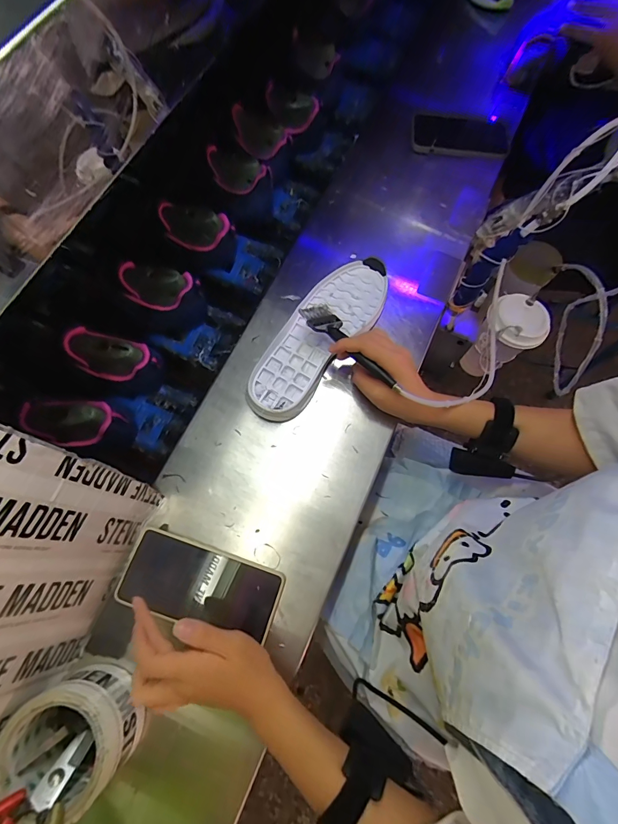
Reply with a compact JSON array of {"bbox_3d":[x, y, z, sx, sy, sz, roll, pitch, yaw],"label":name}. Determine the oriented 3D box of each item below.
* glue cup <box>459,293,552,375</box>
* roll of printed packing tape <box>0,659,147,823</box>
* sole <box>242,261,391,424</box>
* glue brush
[{"bbox_3d":[0.299,-0.112,0.597,0.102,0.129,0.088,-38,76,-12],"label":"glue cup"},{"bbox_3d":[-0.209,0.292,0.338,0.093,0.065,0.090,0,71,-1],"label":"roll of printed packing tape"},{"bbox_3d":[0.013,-0.104,0.503,0.091,0.031,0.259,34,74,10],"label":"sole"},{"bbox_3d":[0.047,-0.085,0.460,0.034,0.010,0.145,-39,73,-13],"label":"glue brush"}]

